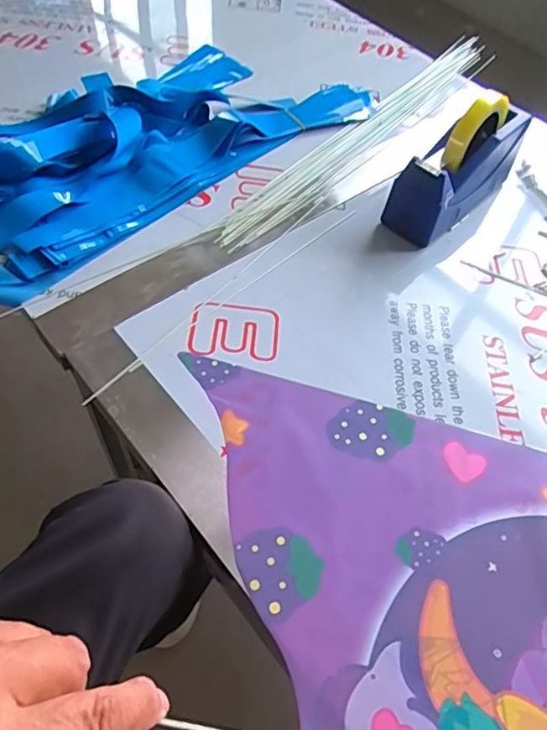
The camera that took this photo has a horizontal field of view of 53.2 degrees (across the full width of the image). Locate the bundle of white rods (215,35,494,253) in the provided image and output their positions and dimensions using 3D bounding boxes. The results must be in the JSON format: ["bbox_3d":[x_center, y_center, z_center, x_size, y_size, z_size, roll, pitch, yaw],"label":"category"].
[{"bbox_3d":[0.156,-0.354,0.798,0.070,0.013,0.670,36,60,18],"label":"bundle of white rods"}]

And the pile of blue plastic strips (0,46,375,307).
[{"bbox_3d":[-0.173,-0.336,0.737,0.619,0.042,0.330,-35,65,-25],"label":"pile of blue plastic strips"}]

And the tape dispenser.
[{"bbox_3d":[0.232,-0.245,0.660,0.196,0.131,0.067,-36,66,-26],"label":"tape dispenser"}]

